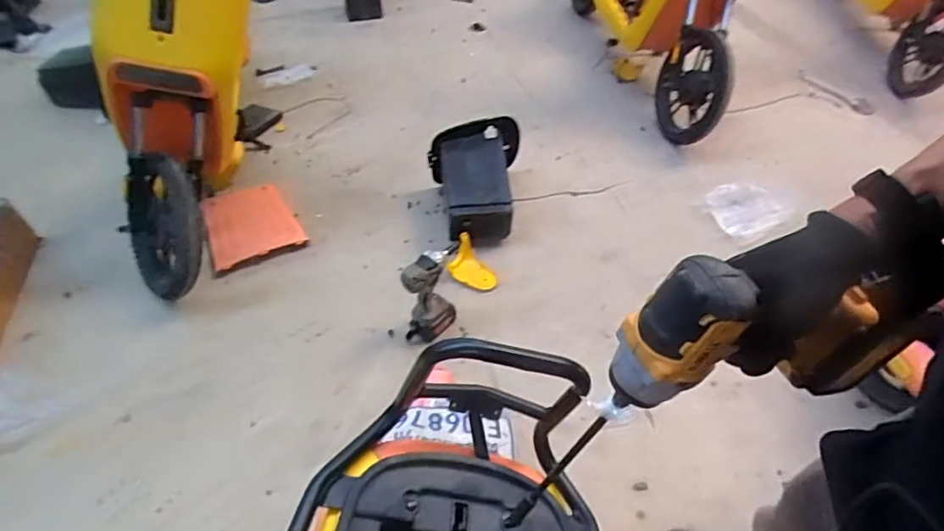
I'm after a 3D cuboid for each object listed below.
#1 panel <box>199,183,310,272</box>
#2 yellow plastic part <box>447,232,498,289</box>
[{"bbox_3d":[-0.695,-0.136,1.805,0.265,0.037,0.352,-23,49,-22],"label":"panel"},{"bbox_3d":[-0.004,0.001,1.641,0.102,0.077,0.162,-29,52,-26],"label":"yellow plastic part"}]

